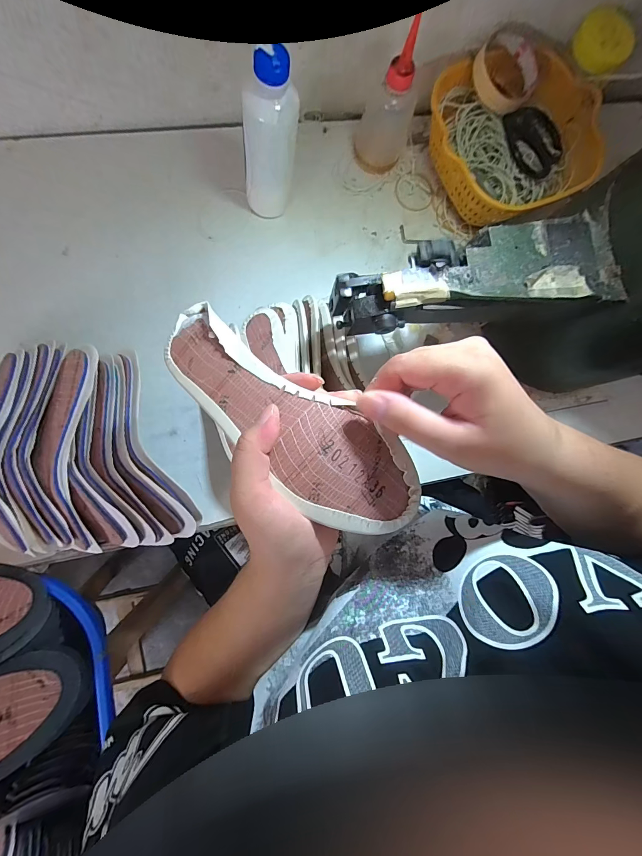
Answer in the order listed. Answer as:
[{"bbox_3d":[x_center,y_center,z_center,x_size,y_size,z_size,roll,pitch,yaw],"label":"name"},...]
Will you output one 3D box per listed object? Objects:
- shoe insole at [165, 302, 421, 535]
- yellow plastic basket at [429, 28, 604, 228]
[{"bbox_3d":[-0.028,-0.005,0.236,0.213,0.039,0.067,39,82,7],"label":"shoe insole"},{"bbox_3d":[0.242,-0.375,0.466,0.204,0.100,0.194,-32,90,-8],"label":"yellow plastic basket"}]

